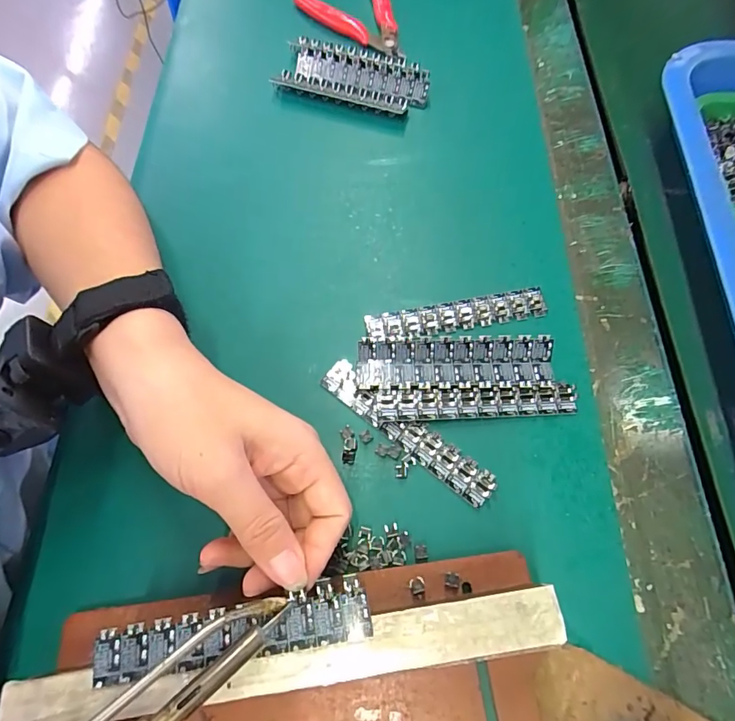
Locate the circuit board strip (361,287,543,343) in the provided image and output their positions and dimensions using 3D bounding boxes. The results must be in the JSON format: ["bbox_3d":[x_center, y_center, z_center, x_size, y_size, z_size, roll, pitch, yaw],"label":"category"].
[{"bbox_3d":[0.053,-0.026,0.270,0.108,0.008,0.021,-9,67,-3],"label":"circuit board strip"}]

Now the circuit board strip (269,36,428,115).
[{"bbox_3d":[-0.008,-0.225,0.354,0.116,0.015,0.056,18,68,9],"label":"circuit board strip"}]

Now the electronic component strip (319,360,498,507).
[{"bbox_3d":[0.021,0.038,0.245,0.108,0.006,0.019,37,72,15],"label":"electronic component strip"}]

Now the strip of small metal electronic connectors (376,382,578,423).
[{"bbox_3d":[0.061,0.022,0.248,0.109,0.007,0.019,-3,66,0],"label":"strip of small metal electronic connectors"}]

